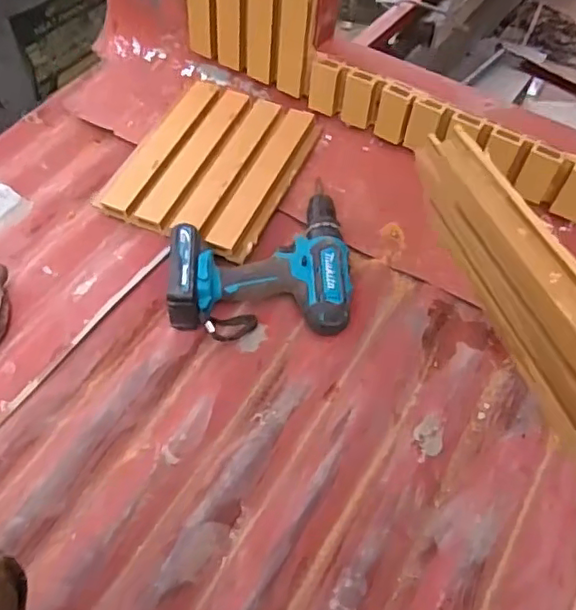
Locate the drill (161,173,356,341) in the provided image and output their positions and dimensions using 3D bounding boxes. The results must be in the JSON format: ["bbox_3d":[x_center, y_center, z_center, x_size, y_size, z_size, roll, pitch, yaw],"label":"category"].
[{"bbox_3d":[-0.030,-0.074,0.727,0.202,0.087,0.225,0,59,0],"label":"drill"}]

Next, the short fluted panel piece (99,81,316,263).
[{"bbox_3d":[-0.098,-0.191,0.796,0.204,0.024,0.257,21,55,11],"label":"short fluted panel piece"}]

